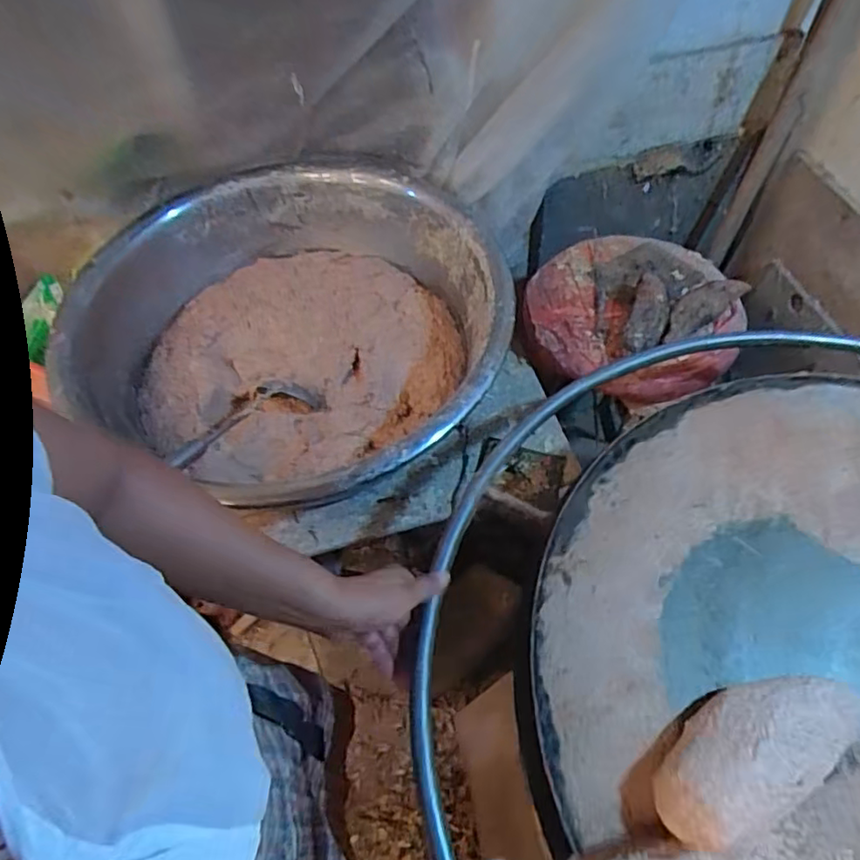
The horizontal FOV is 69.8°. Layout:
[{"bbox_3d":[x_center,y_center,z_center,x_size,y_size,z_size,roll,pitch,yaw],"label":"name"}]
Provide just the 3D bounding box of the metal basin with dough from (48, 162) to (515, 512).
[{"bbox_3d":[-0.191,-0.147,0.907,0.616,0.178,0.566,-1,55,1],"label":"metal basin with dough"}]

